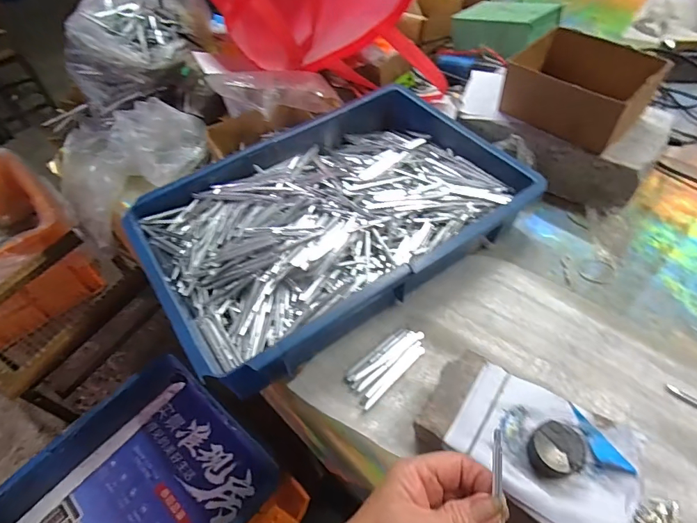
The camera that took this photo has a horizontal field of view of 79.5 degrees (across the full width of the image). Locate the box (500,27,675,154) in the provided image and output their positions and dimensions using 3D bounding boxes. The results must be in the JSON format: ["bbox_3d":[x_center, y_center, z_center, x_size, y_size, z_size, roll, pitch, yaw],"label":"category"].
[{"bbox_3d":[0.291,-0.221,0.533,0.111,0.074,0.155,-37,57,-22],"label":"box"}]

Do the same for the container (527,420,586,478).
[{"bbox_3d":[0.166,0.151,0.336,0.038,0.023,0.038,-2,51,3],"label":"container"}]

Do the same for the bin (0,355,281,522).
[{"bbox_3d":[-0.332,0.371,0.573,0.279,0.097,0.419,30,60,25],"label":"bin"}]

